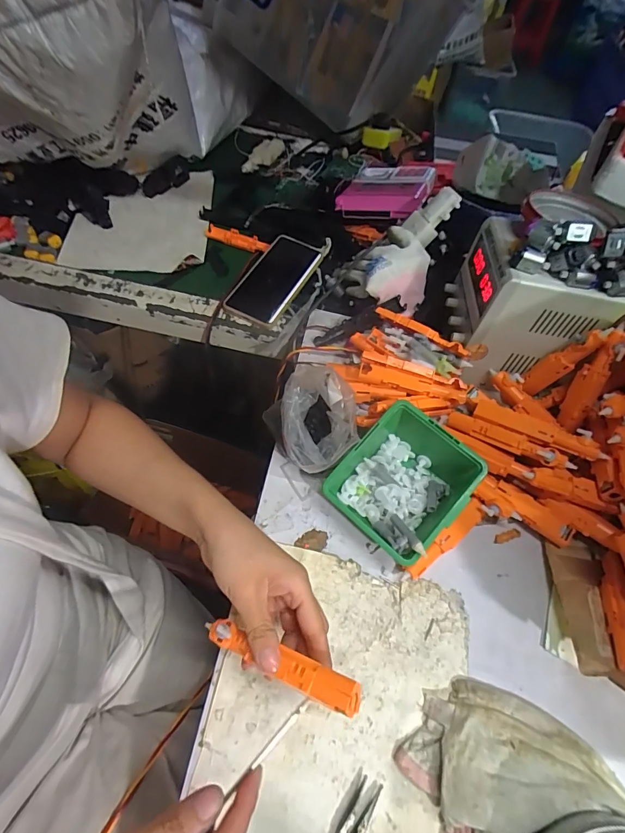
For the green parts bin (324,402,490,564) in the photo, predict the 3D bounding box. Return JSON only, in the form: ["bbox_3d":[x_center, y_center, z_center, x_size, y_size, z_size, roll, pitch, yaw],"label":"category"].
[{"bbox_3d":[0.090,0.067,0.405,0.114,0.071,0.125,42,65,19],"label":"green parts bin"}]

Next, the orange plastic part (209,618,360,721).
[{"bbox_3d":[-0.026,0.172,0.284,0.122,0.015,0.019,8,56,28],"label":"orange plastic part"}]

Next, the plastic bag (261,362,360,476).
[{"bbox_3d":[0.003,0.005,0.424,0.084,0.081,0.103,-23,64,-16],"label":"plastic bag"}]

